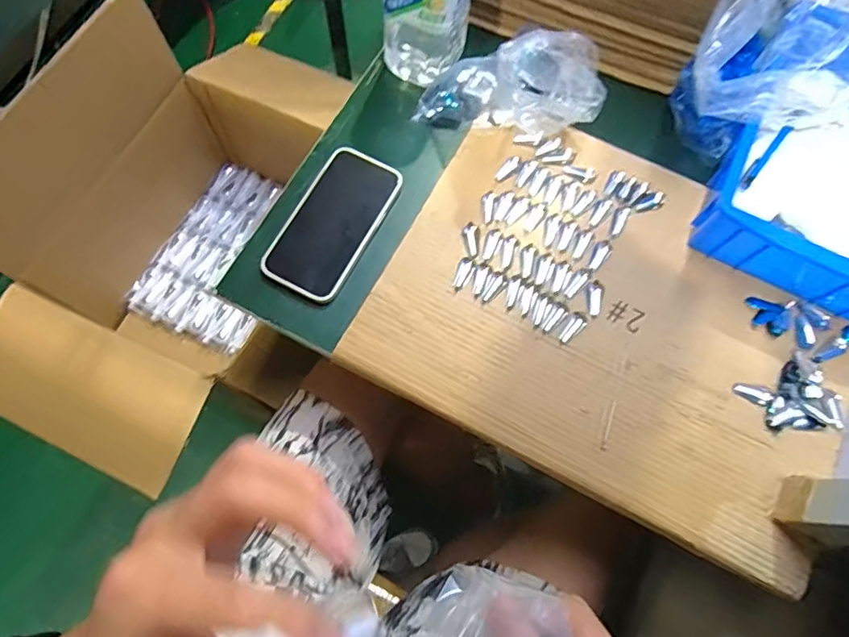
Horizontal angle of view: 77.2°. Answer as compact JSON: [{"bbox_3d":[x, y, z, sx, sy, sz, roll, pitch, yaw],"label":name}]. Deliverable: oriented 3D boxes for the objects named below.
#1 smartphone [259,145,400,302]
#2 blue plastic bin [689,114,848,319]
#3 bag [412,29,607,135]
[{"bbox_3d":[-0.094,-0.099,0.548,0.083,0.016,0.162,27,73,7],"label":"smartphone"},{"bbox_3d":[0.433,-0.165,0.554,0.203,0.087,0.294,28,73,7],"label":"blue plastic bin"},{"bbox_3d":[0.094,-0.260,0.555,0.192,0.124,0.078,10,71,1],"label":"bag"}]

